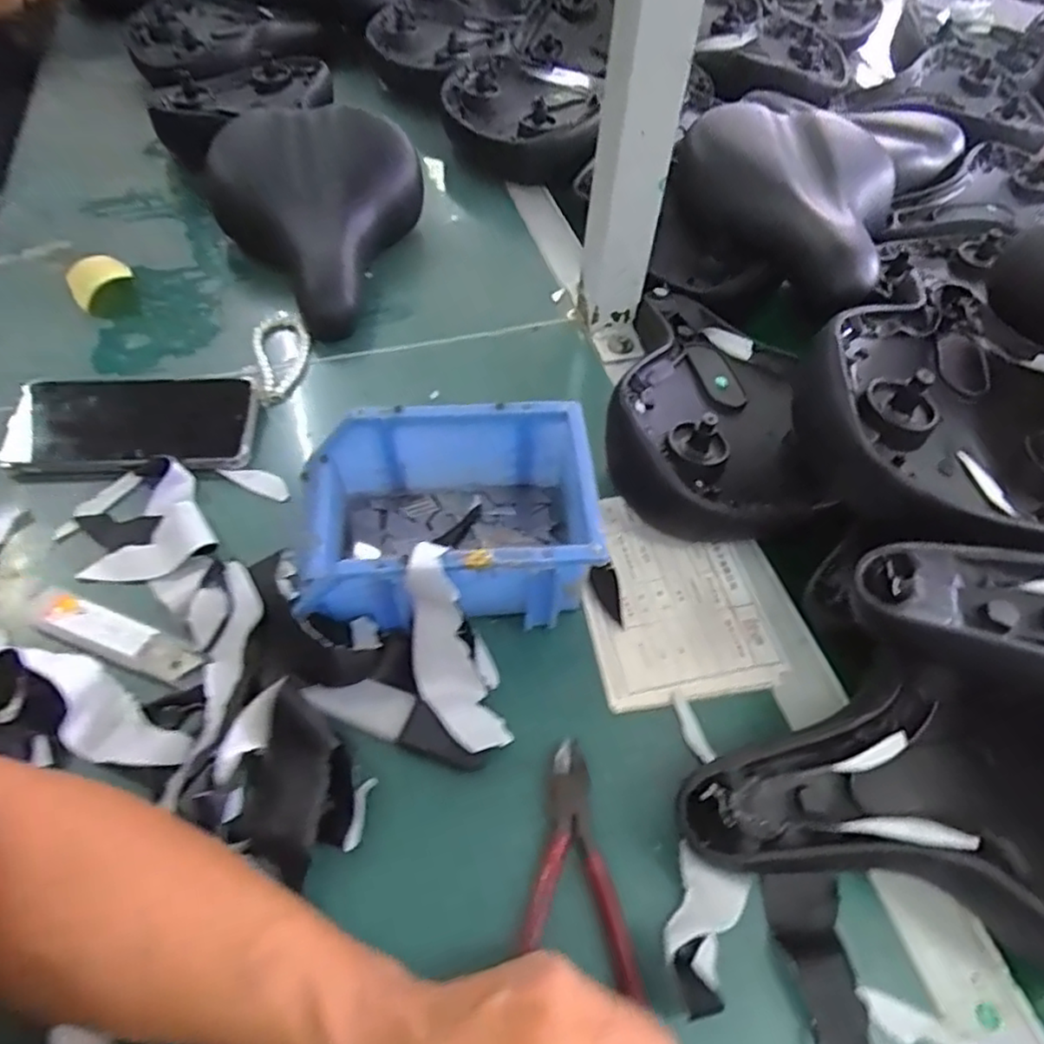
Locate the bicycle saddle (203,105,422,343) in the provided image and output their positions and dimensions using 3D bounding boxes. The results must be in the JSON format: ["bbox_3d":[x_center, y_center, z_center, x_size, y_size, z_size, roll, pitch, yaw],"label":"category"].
[{"bbox_3d":[-0.175,-0.281,0.609,0.185,0.072,0.241,-13,55,-12],"label":"bicycle saddle"}]

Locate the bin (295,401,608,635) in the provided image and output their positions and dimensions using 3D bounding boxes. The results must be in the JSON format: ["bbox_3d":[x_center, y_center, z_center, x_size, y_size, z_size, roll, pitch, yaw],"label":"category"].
[{"bbox_3d":[-0.049,0.000,0.412,0.171,0.075,0.118,-3,53,-5],"label":"bin"}]

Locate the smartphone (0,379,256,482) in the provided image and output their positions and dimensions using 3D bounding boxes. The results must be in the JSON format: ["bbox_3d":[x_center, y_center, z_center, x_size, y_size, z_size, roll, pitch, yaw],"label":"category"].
[{"bbox_3d":[-0.277,-0.069,0.488,0.165,0.014,0.082,-3,56,-2],"label":"smartphone"}]

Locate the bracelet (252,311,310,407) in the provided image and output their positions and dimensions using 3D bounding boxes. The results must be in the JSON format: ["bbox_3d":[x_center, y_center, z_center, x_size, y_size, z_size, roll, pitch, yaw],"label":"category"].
[{"bbox_3d":[-0.190,-0.134,0.543,0.044,0.006,0.097,-15,55,-13],"label":"bracelet"}]

